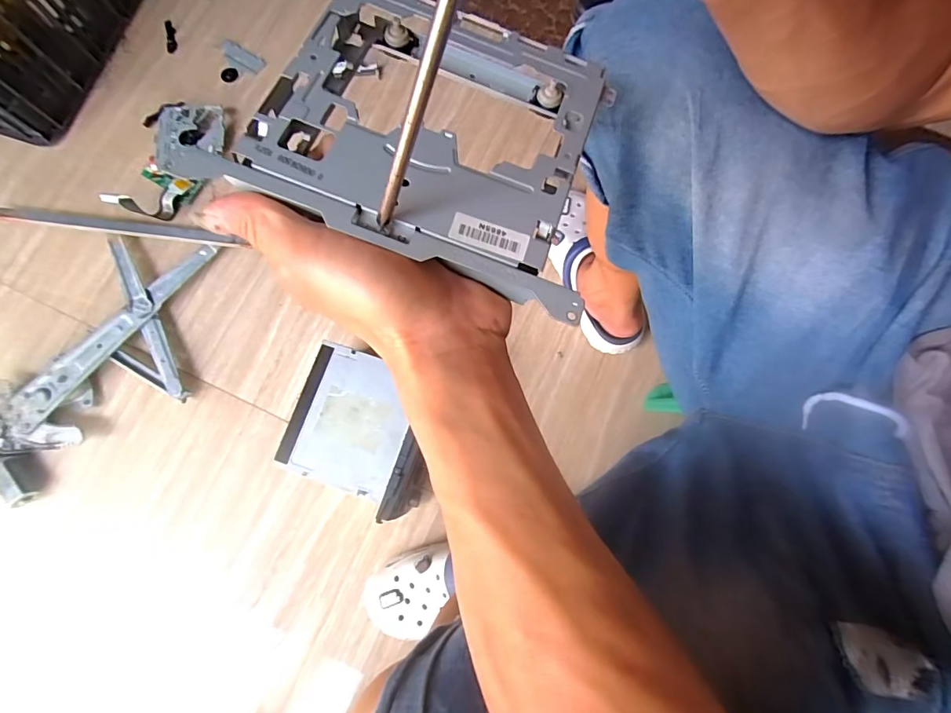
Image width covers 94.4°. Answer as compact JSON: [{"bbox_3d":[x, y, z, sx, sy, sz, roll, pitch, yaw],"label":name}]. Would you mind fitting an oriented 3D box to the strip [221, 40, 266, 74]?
[{"bbox_3d":[-0.440,-0.559,0.828,0.099,0.009,0.043,32,86,6],"label":"strip"}]

